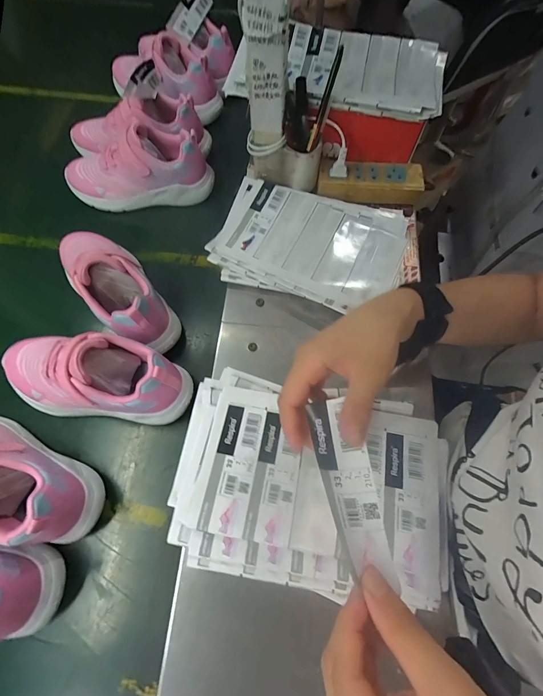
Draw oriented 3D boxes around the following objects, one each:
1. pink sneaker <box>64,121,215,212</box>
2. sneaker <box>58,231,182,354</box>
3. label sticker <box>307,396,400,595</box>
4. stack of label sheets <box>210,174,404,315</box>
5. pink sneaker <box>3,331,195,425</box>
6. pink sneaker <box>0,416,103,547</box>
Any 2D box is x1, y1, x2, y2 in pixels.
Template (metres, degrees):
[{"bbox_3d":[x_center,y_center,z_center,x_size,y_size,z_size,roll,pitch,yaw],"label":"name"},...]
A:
[{"bbox_3d":[-0.210,-0.281,0.504,0.220,0.092,0.079,-7,67,-1],"label":"pink sneaker"},{"bbox_3d":[-0.205,-0.091,0.420,0.077,0.088,0.215,-36,71,-13],"label":"sneaker"},{"bbox_3d":[0.051,0.088,0.224,0.033,0.019,0.114,-12,55,-3],"label":"label sticker"},{"bbox_3d":[0.054,-0.147,0.462,0.250,0.028,0.182,17,69,9],"label":"stack of label sheets"},{"bbox_3d":[-0.211,0.033,0.378,0.222,0.106,0.081,8,68,5],"label":"pink sneaker"},{"bbox_3d":[-0.293,0.128,0.342,0.227,0.098,0.083,21,69,10],"label":"pink sneaker"}]

